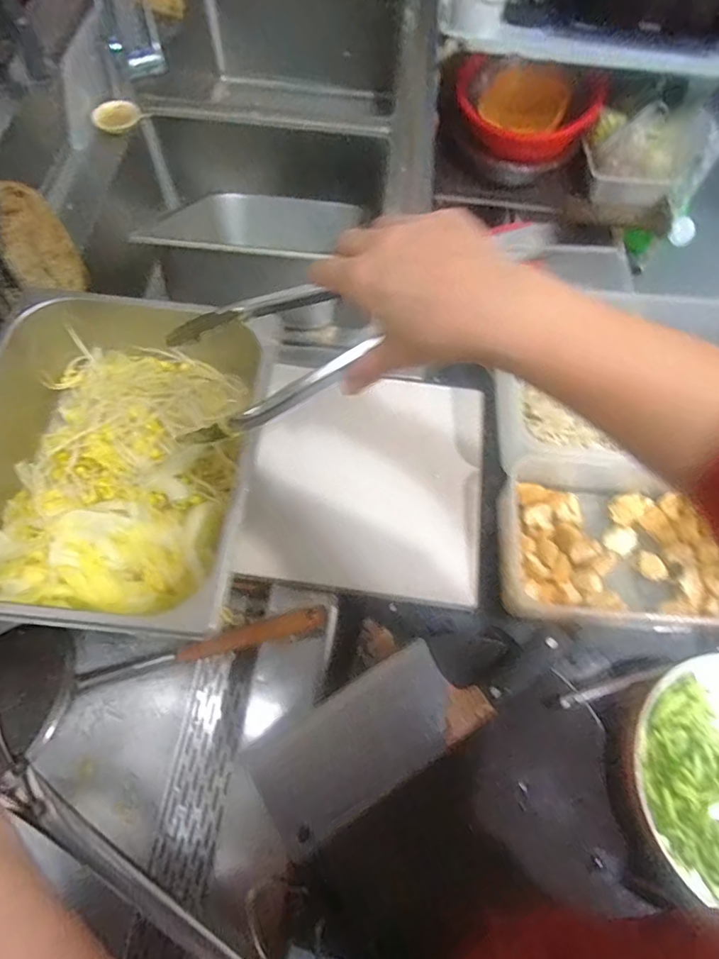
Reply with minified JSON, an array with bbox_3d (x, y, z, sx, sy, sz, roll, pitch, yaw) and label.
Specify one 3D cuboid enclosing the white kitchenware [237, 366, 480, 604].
[{"bbox_3d":[0.006,-0.002,0.580,0.243,0.019,0.244,7,65,0],"label":"white kitchenware"}]

